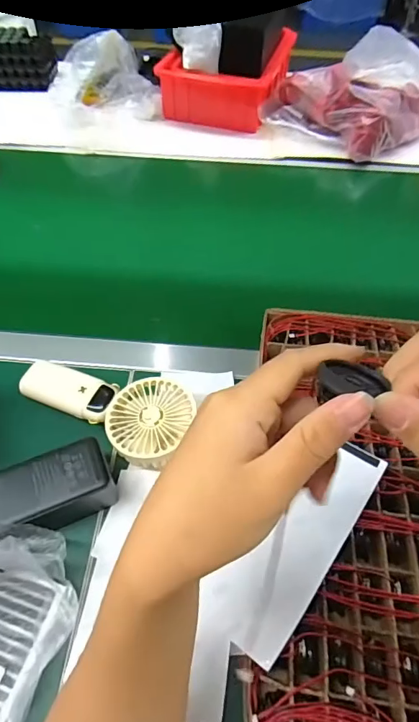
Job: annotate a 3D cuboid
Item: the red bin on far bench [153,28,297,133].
[{"bbox_3d":[0.034,-0.561,0.857,0.210,0.094,0.240,17,56,11],"label":"red bin on far bench"}]

